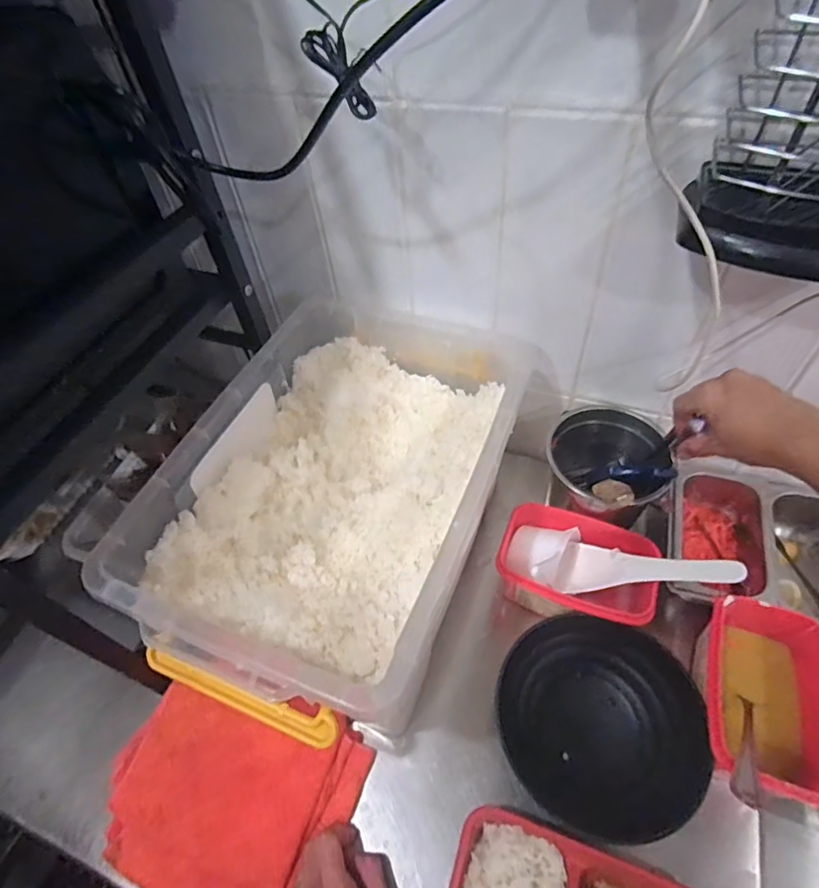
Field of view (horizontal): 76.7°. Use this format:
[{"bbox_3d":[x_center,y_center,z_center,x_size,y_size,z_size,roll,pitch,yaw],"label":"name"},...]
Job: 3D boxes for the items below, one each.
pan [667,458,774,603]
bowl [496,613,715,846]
[{"bbox_3d":[0.348,0.107,0.591,0.107,0.058,0.167,7,53,10],"label":"pan"},{"bbox_3d":[0.181,0.266,0.502,0.178,0.058,0.180,-2,52,3],"label":"bowl"}]

